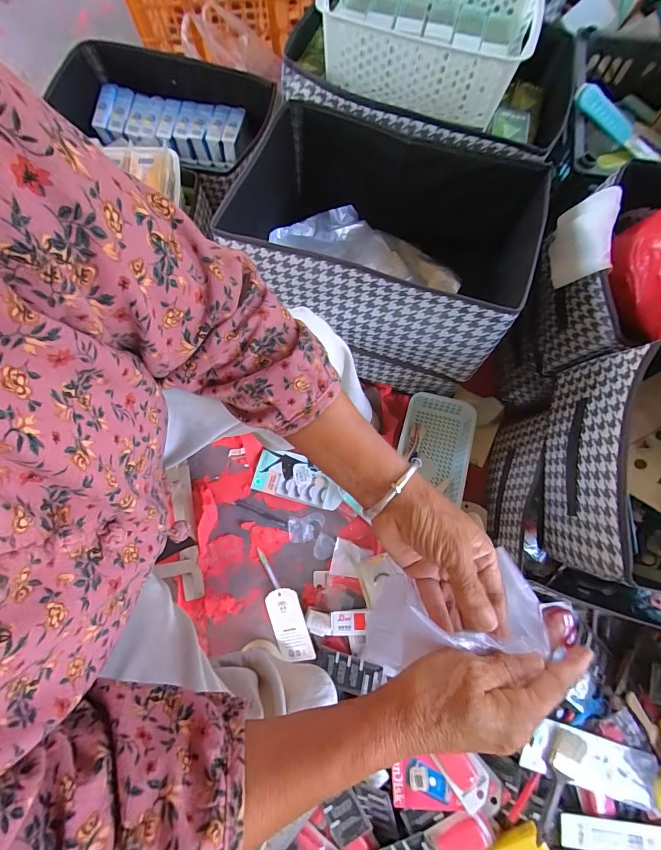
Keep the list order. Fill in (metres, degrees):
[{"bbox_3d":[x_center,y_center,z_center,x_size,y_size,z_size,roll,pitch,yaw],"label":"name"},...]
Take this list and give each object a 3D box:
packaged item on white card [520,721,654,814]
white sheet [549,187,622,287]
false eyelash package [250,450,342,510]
[{"bbox_3d":[0.385,0.497,0.554,0.215,0.016,0.070,22,76,-6],"label":"packaged item on white card"},{"bbox_3d":[0.361,-0.269,0.547,0.020,0.081,0.131,16,82,-36],"label":"white sheet"},{"bbox_3d":[-0.063,0.108,0.755,0.174,0.016,0.087,14,75,5],"label":"false eyelash package"}]

